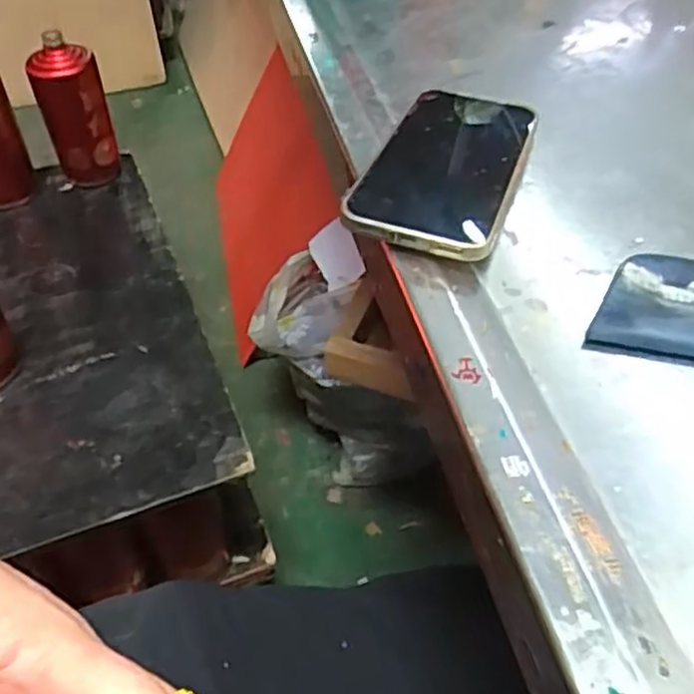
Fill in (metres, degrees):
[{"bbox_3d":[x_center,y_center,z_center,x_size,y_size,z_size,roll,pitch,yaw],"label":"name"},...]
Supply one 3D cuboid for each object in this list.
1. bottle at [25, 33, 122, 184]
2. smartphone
[{"bbox_3d":[-0.341,-0.288,0.919,0.078,0.180,0.084,-17,50,-13],"label":"bottle"},{"bbox_3d":[0.052,-0.100,0.398,0.082,0.018,0.153,15,48,13],"label":"smartphone"}]

